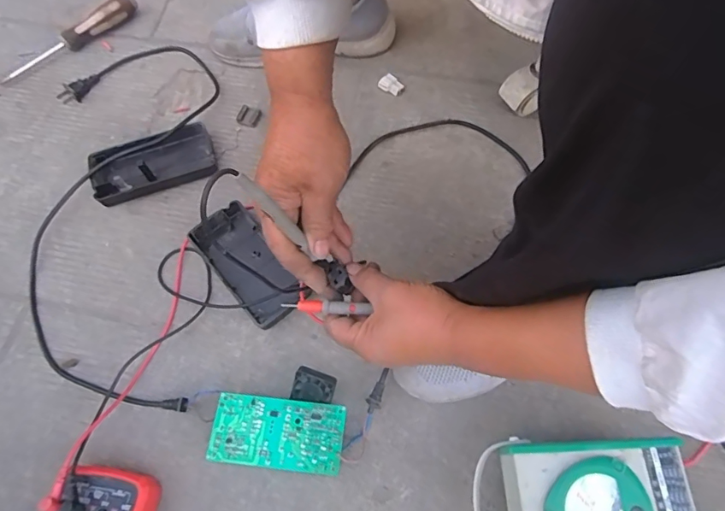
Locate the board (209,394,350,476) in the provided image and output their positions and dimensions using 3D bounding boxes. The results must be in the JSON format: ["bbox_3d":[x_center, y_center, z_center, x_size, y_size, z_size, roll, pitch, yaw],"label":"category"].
[{"bbox_3d":[-0.078,0.169,0.455,0.119,0.035,0.062,5,66,4],"label":"board"}]

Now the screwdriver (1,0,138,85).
[{"bbox_3d":[-0.411,-0.308,0.674,0.210,0.029,0.037,-37,70,-14],"label":"screwdriver"}]

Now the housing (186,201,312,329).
[{"bbox_3d":[-0.126,0.008,0.532,0.070,0.025,0.143,-39,70,-15],"label":"housing"}]

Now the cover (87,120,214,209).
[{"bbox_3d":[-0.256,-0.113,0.589,0.142,0.028,0.072,-18,67,-7],"label":"cover"}]

